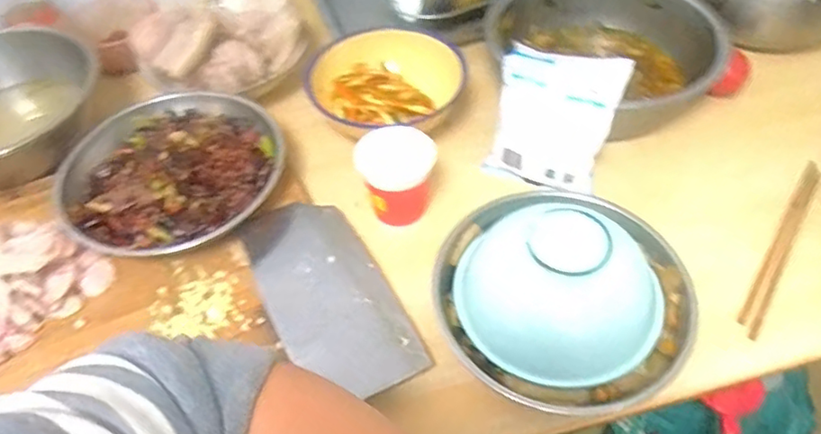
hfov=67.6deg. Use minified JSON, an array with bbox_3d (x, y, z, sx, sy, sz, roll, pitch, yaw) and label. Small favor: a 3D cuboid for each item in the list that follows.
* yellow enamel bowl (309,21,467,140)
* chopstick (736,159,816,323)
[{"bbox_3d":[-0.028,-0.156,0.730,0.164,0.064,0.171,-1,51,2],"label":"yellow enamel bowl"},{"bbox_3d":[0.371,0.020,0.615,0.011,0.005,0.238,29,58,23],"label":"chopstick"}]

